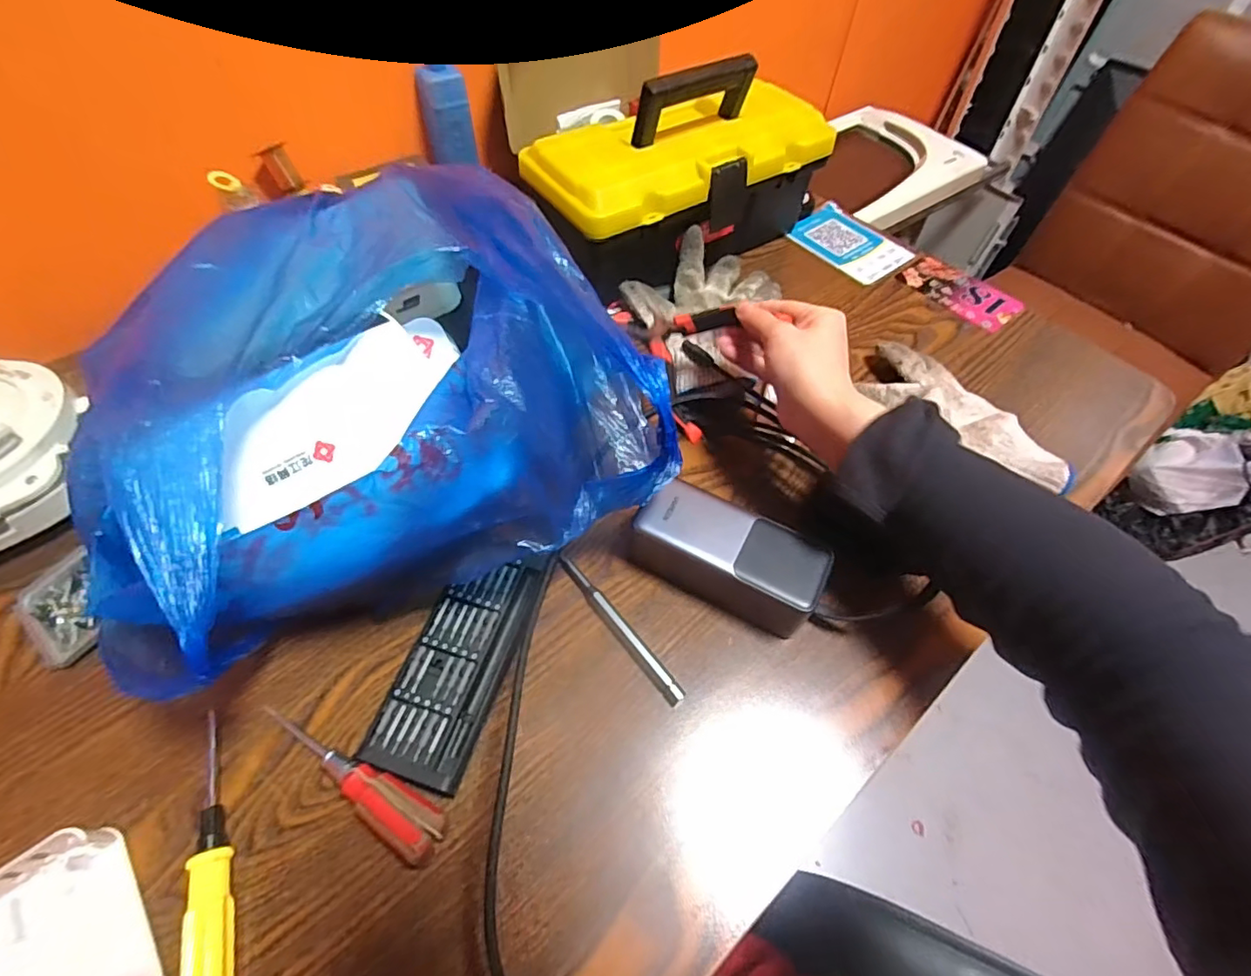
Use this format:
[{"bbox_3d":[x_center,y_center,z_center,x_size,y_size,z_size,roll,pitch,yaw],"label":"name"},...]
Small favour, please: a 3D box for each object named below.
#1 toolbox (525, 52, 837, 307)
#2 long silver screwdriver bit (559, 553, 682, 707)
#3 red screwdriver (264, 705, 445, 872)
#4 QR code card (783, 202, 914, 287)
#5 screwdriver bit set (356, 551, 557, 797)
[{"bbox_3d":[0.054,-0.321,0.552,0.292,0.154,0.133,-29,63,-19],"label":"toolbox"},{"bbox_3d":[-0.005,0.093,0.375,0.011,0.011,0.125,-33,63,-22],"label":"long silver screwdriver bit"},{"bbox_3d":[-0.156,0.163,0.313,0.129,0.026,0.026,27,59,15],"label":"red screwdriver"},{"bbox_3d":[0.260,-0.286,0.640,0.097,0.009,0.128,-34,63,-21],"label":"QR code card"},{"bbox_3d":[-0.104,0.107,0.358,0.064,0.016,0.151,16,57,9],"label":"screwdriver bit set"}]

